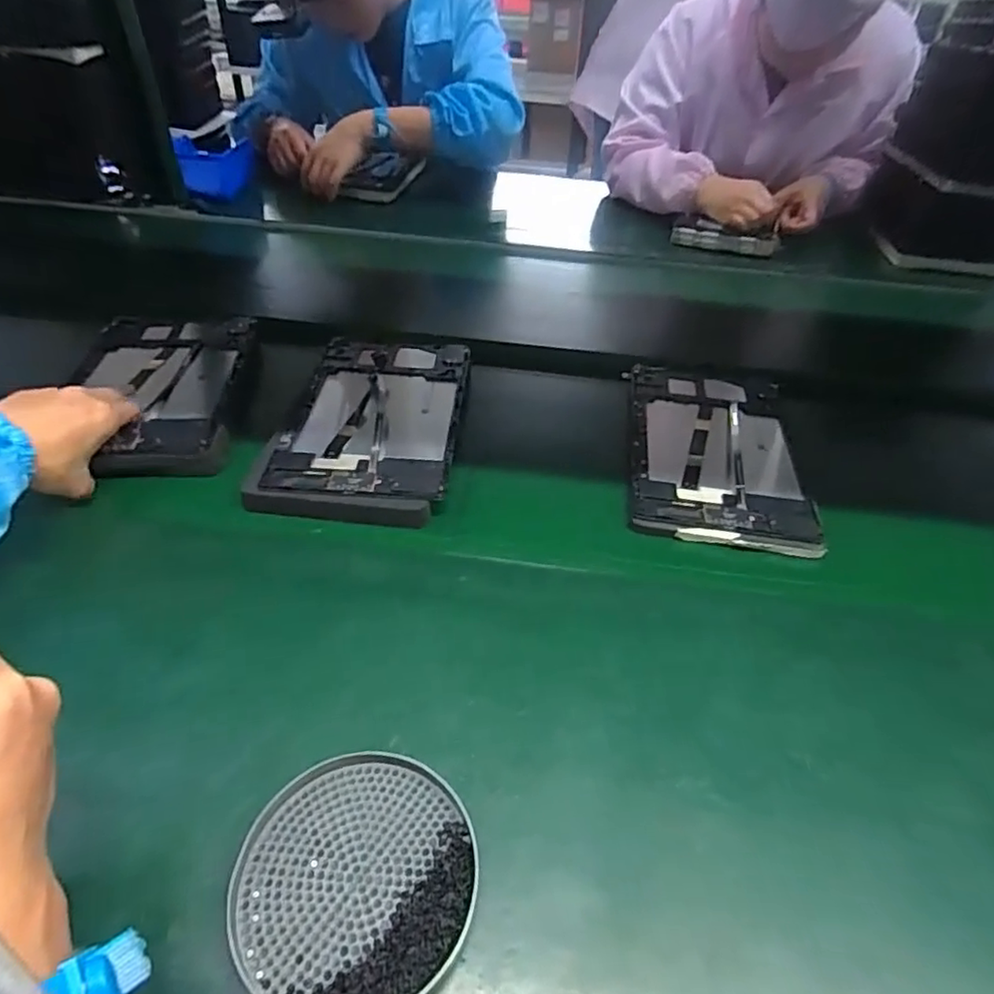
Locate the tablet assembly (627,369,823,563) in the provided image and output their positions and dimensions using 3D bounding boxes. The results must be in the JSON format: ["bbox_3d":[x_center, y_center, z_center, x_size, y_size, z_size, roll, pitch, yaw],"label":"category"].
[{"bbox_3d":[0.202,-0.049,0.583,0.151,0.022,0.251,8,42,4],"label":"tablet assembly"}]

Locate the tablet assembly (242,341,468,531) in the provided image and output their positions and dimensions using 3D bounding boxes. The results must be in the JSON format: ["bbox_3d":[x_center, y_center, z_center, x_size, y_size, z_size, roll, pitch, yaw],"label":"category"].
[{"bbox_3d":[-0.117,-0.075,0.581,0.159,0.036,0.245,5,42,0],"label":"tablet assembly"}]

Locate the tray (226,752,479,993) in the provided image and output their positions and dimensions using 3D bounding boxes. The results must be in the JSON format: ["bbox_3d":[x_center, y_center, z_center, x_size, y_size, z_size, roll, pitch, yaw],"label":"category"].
[{"bbox_3d":[-0.068,0.184,0.298,0.112,0.013,0.112,2,42,-2],"label":"tray"}]

